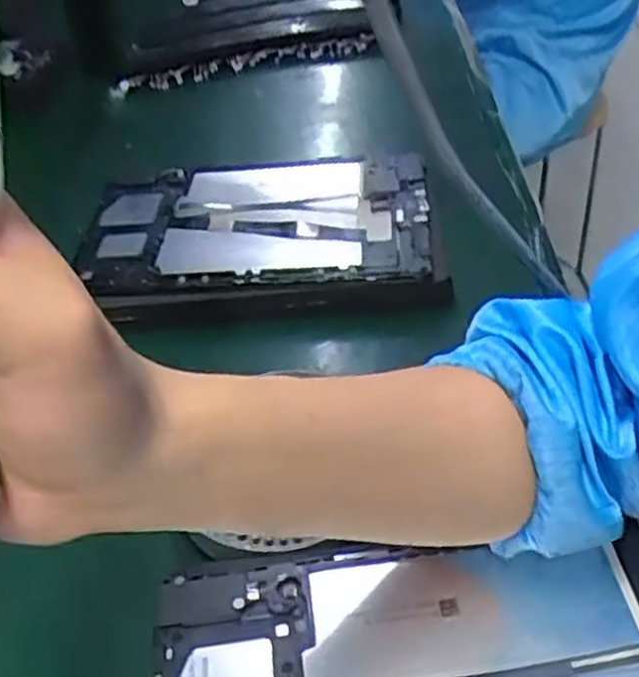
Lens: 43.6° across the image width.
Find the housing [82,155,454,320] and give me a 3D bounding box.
[{"bbox_3d":[-0.042,-0.072,0.556,0.240,0.034,0.152,-3,42,3],"label":"housing"}]

